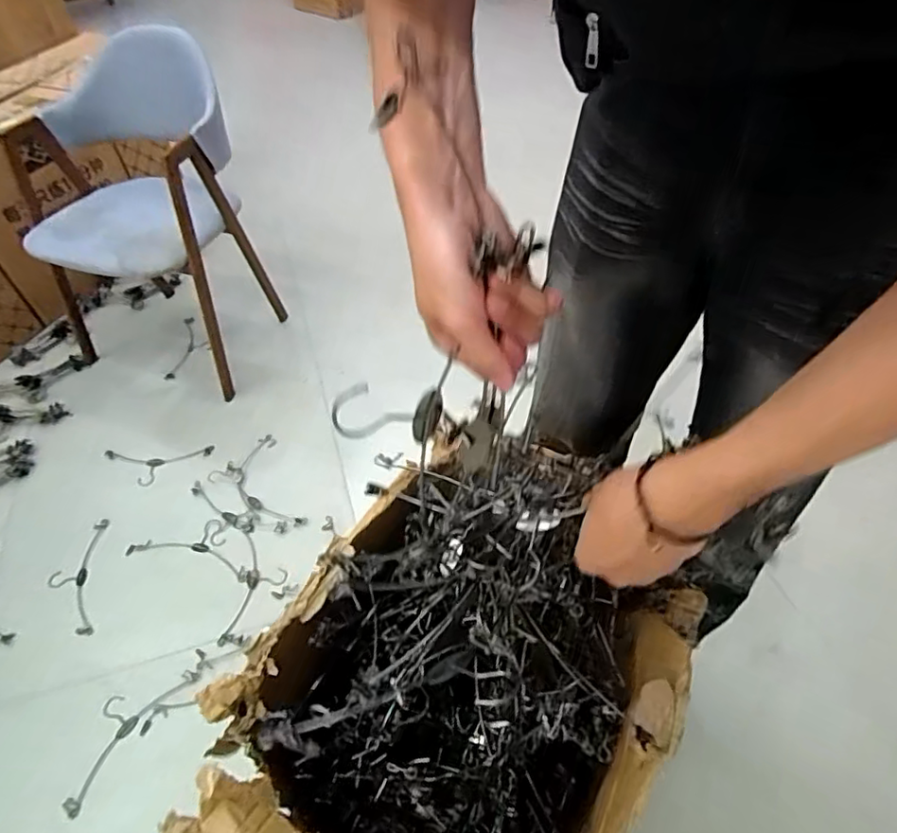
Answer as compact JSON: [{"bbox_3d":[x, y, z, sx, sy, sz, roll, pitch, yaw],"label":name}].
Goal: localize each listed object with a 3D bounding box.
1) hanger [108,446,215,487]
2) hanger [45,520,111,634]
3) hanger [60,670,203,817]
[{"bbox_3d":[-0.727,0.124,1.466,0.261,0.029,0.106,-5,48,1],"label":"hanger"},{"bbox_3d":[-0.810,0.349,1.277,0.103,0.015,0.262,-11,48,-5],"label":"hanger"},{"bbox_3d":[-0.599,0.564,1.078,0.112,0.020,0.274,23,54,24],"label":"hanger"}]

